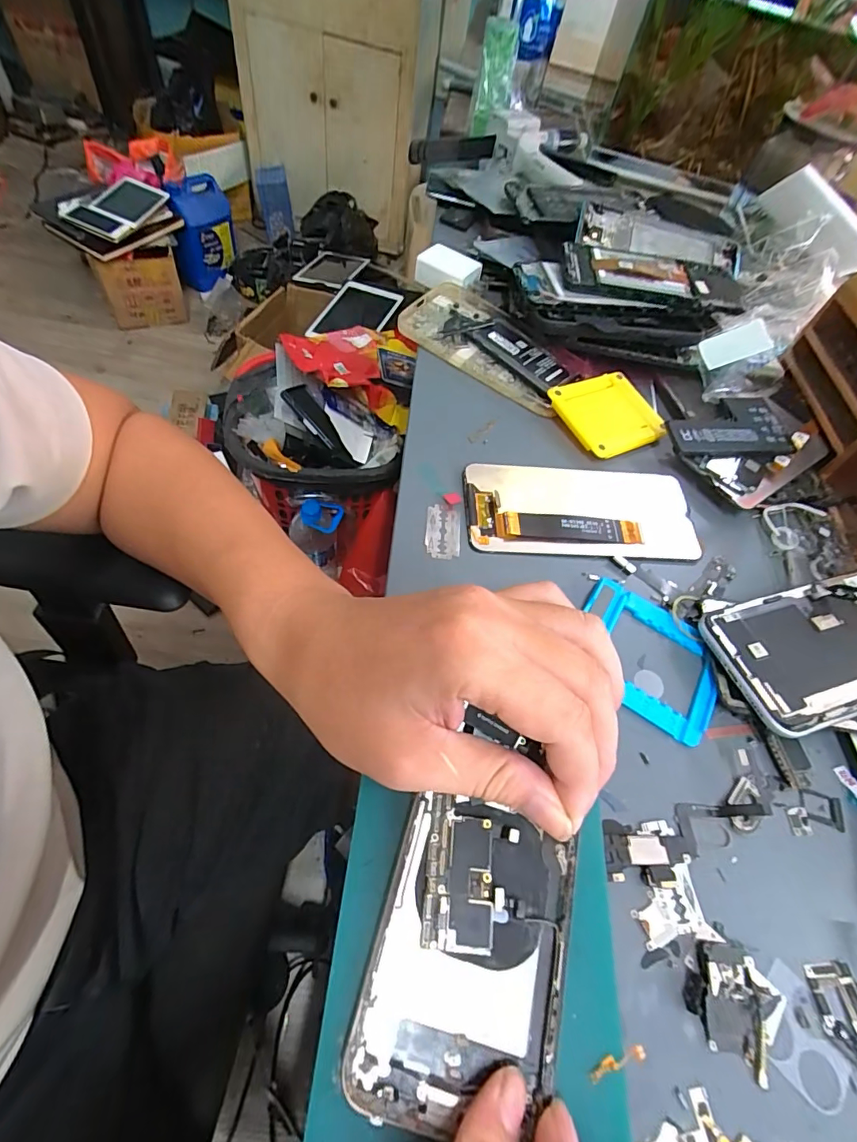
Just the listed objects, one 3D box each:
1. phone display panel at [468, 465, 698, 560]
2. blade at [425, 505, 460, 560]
[{"bbox_3d":[0.104,-0.042,0.321,0.156,0.007,0.071,3,62,-7],"label":"phone display panel"},{"bbox_3d":[0.009,-0.026,0.302,0.022,0.004,0.040,7,57,-6],"label":"blade"}]

